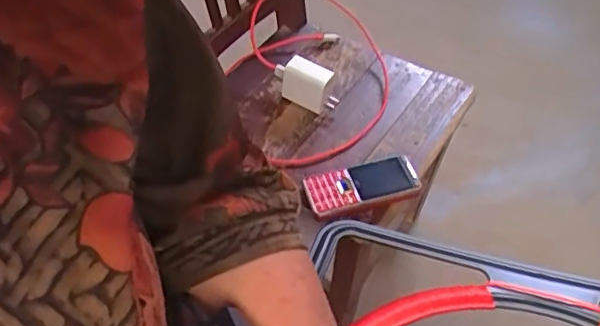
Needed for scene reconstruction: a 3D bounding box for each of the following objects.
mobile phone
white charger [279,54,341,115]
[{"bbox_3d":[0.074,0.027,0.667,0.136,0.014,0.058,-13,53,-14],"label":"mobile phone"},{"bbox_3d":[0.010,-0.106,0.774,0.087,0.053,0.039,30,55,19],"label":"white charger"}]

